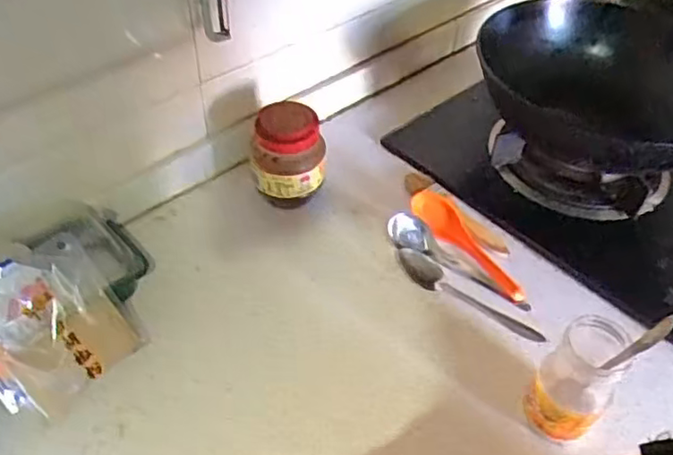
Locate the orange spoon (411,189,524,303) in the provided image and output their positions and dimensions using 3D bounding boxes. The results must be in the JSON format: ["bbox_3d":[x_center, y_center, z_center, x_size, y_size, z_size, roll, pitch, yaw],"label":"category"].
[{"bbox_3d":[0.141,0.019,0.689,0.051,0.031,0.163,-19,50,-19],"label":"orange spoon"}]

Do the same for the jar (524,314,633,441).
[{"bbox_3d":[0.199,0.133,0.524,0.056,0.122,0.062,28,52,21],"label":"jar"}]

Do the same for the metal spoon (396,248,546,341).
[{"bbox_3d":[0.139,0.068,0.651,0.170,0.021,0.038,27,52,22],"label":"metal spoon"}]

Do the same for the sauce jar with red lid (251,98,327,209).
[{"bbox_3d":[-0.053,-0.077,0.715,0.079,0.122,0.064,4,47,2],"label":"sauce jar with red lid"}]

